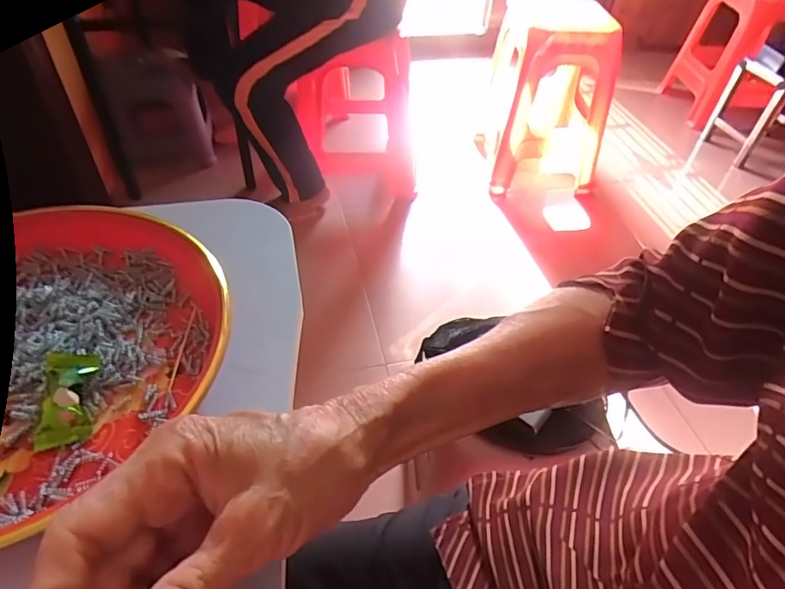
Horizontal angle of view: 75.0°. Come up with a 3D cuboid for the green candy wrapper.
[{"bbox_3d":[-0.170,0.051,0.266,0.025,0.014,0.053,-5,59,-10],"label":"green candy wrapper"}]

